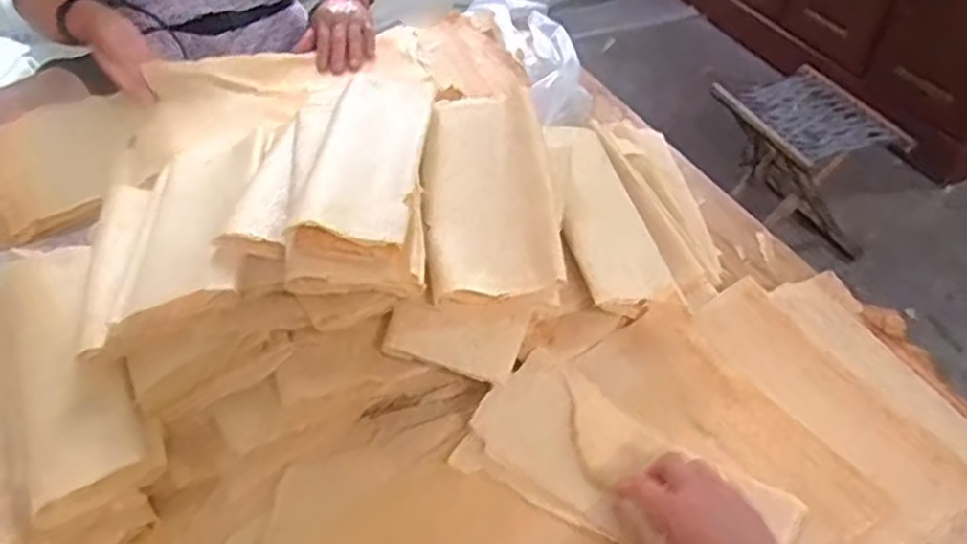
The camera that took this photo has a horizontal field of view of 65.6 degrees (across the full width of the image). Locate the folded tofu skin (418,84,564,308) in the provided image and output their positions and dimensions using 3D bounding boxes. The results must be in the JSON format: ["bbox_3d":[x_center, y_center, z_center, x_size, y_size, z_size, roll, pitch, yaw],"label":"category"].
[{"bbox_3d":[0.005,-0.087,0.739,0.126,0.050,0.270,-3,45,-2],"label":"folded tofu skin"}]

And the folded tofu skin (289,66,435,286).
[{"bbox_3d":[-0.109,-0.120,0.727,0.109,0.041,0.299,-1,45,0],"label":"folded tofu skin"}]

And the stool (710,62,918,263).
[{"bbox_3d":[0.631,-0.220,1.550,0.240,0.295,0.288,-17,47,-16],"label":"stool"}]

